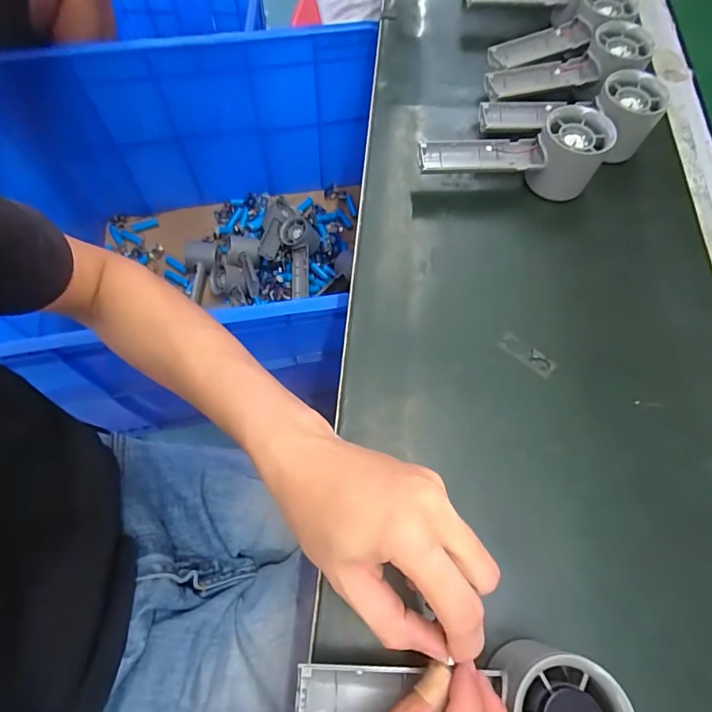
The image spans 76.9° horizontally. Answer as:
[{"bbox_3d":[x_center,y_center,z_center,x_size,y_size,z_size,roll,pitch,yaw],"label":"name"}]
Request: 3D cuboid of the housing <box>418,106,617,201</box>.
[{"bbox_3d":[0.138,-0.181,0.406,0.160,0.059,0.056,2,65,-1],"label":"housing"}]

